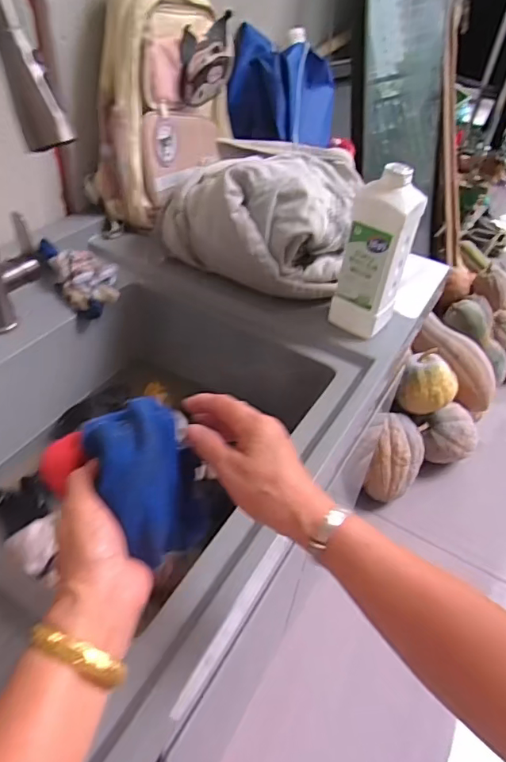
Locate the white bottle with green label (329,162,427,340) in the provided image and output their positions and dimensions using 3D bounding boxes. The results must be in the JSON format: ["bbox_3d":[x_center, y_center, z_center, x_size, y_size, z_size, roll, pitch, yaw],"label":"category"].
[{"bbox_3d":[0.171,-0.173,0.696,0.079,0.223,0.059,29,47,22],"label":"white bottle with green label"}]

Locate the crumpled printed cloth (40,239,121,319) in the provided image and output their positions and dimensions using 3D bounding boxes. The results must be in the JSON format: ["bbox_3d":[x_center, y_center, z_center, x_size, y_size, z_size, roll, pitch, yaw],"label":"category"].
[{"bbox_3d":[-0.266,-0.169,0.803,0.089,0.026,0.157,-25,69,-27],"label":"crumpled printed cloth"}]

